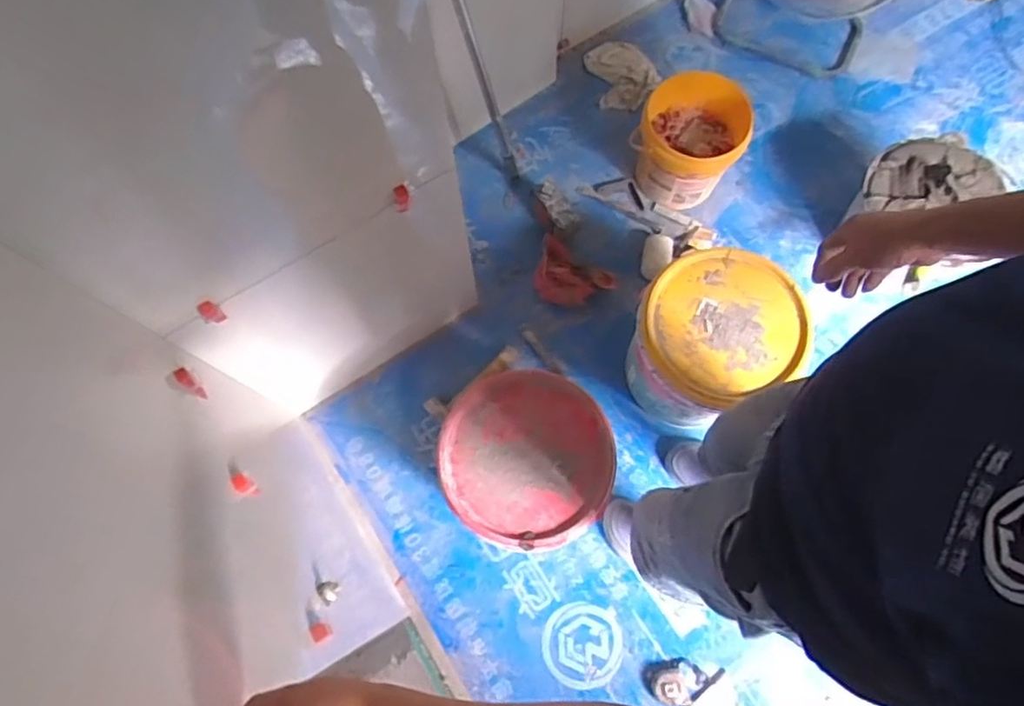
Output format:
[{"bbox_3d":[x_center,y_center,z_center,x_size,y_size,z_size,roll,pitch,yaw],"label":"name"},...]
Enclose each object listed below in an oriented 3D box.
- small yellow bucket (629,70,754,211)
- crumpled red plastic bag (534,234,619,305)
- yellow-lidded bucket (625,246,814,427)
[{"bbox_3d":[0.415,-0.493,1.502,0.234,0.235,0.223,0,73,0],"label":"small yellow bucket"},{"bbox_3d":[0.136,-0.172,1.510,0.190,0.064,0.129,32,76,9],"label":"crumpled red plastic bag"},{"bbox_3d":[0.390,-0.023,1.303,0.301,0.283,0.280,0,73,0],"label":"yellow-lidded bucket"}]

